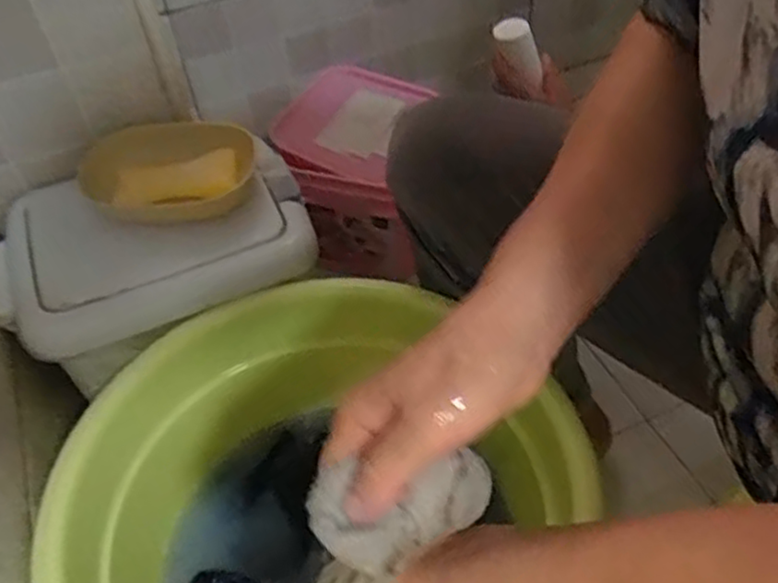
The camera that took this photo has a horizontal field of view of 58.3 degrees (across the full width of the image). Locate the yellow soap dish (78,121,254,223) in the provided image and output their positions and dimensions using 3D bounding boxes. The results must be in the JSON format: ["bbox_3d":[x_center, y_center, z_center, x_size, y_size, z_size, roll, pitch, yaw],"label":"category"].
[{"bbox_3d":[-0.193,-0.100,0.613,0.150,0.041,0.104,-10,50,-6],"label":"yellow soap dish"}]

